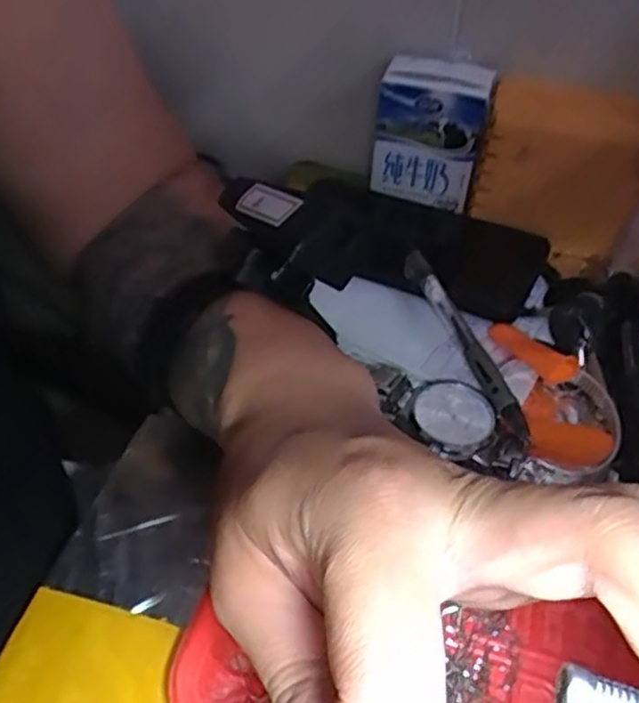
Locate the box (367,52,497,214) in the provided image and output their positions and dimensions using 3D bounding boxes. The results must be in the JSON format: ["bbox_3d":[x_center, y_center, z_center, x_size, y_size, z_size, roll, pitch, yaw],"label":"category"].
[{"bbox_3d":[0.072,-0.140,0.460,0.066,0.087,0.033,16,45,13],"label":"box"}]

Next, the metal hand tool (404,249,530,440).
[{"bbox_3d":[0.075,-0.010,0.373,0.010,0.015,0.140,-11,45,-14],"label":"metal hand tool"}]

